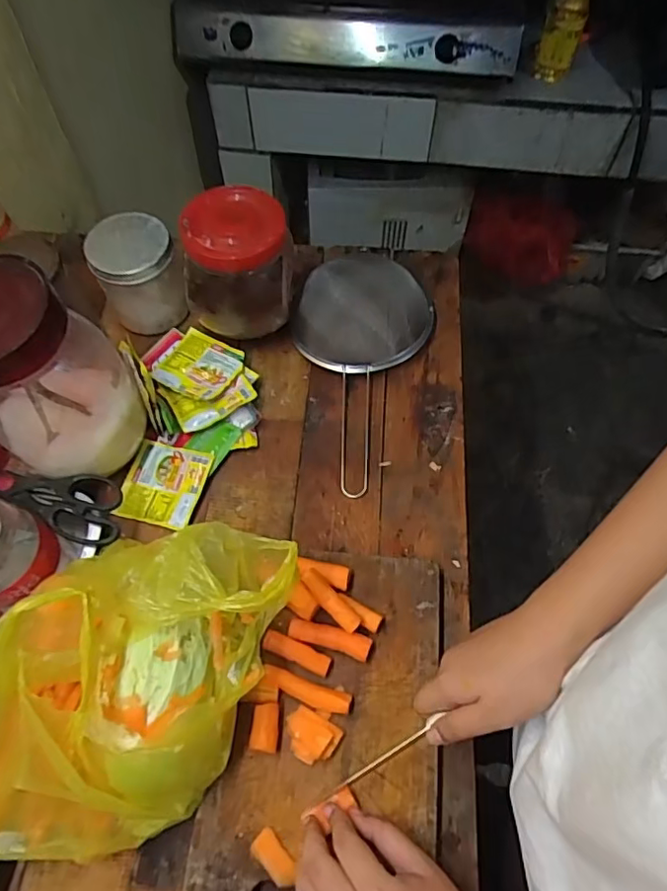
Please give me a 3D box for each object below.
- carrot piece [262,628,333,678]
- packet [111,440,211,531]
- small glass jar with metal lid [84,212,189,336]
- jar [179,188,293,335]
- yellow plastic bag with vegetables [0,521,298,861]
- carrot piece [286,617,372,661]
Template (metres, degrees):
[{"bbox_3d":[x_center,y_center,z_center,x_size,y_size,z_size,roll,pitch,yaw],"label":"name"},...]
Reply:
[{"bbox_3d":[-0.031,0.174,0.476,0.059,0.012,0.017,21,63,11],"label":"carrot piece"},{"bbox_3d":[-0.170,0.038,0.567,0.078,0.010,0.082,13,62,7],"label":"packet"},{"bbox_3d":[-0.216,-0.190,0.628,0.085,0.100,0.086,0,61,0],"label":"small glass jar with metal lid"},{"bbox_3d":[-0.101,-0.190,0.595,0.108,0.107,0.099,-6,61,-3],"label":"jar"},{"bbox_3d":[-0.148,0.163,0.391,0.184,0.145,0.234,13,62,7],"label":"yellow plastic bag with vegetables"},{"bbox_3d":[-0.003,0.161,0.476,0.071,0.012,0.019,16,63,9],"label":"carrot piece"}]

